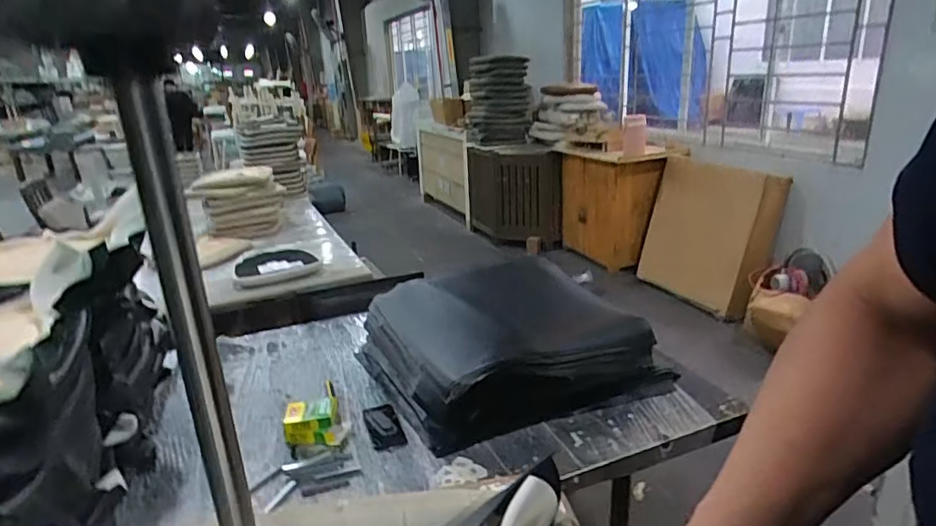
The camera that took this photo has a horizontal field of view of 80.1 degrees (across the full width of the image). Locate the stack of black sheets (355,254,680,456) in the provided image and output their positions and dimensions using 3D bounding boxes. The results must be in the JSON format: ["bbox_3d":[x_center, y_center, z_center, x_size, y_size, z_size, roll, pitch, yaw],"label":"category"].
[{"bbox_3d":[0.099,0.210,1.577,0.671,0.240,0.598,-9,20,-20],"label":"stack of black sheets"}]

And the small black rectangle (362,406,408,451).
[{"bbox_3d":[-0.211,0.400,1.387,0.081,0.018,0.192,-8,20,-17],"label":"small black rectangle"}]

